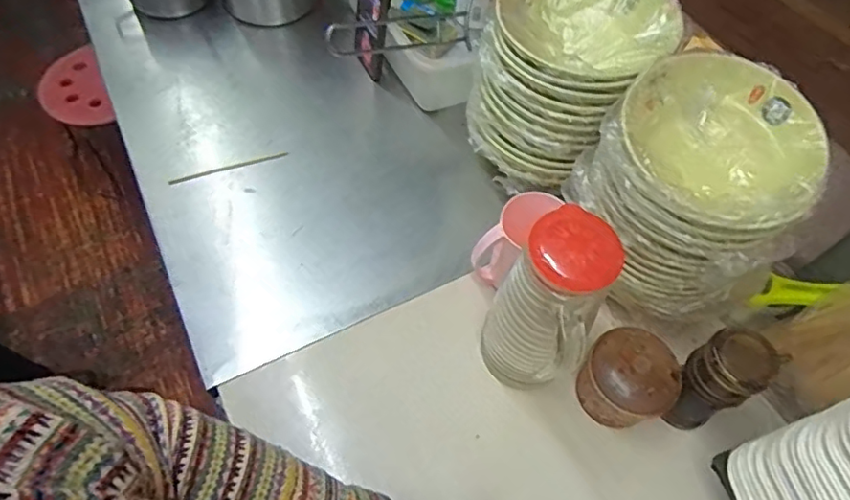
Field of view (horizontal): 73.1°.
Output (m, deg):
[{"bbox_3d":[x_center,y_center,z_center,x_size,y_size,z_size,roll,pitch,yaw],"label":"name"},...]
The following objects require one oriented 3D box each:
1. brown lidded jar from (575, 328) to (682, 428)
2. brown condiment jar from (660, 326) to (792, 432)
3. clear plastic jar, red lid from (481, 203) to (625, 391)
[{"bbox_3d":[0.206,0.128,0.582,0.090,0.104,0.084,1,60,-3],"label":"brown lidded jar"},{"bbox_3d":[0.271,0.130,0.555,0.060,0.152,0.059,1,60,-3],"label":"brown condiment jar"},{"bbox_3d":[0.104,0.063,0.532,0.088,0.213,0.102,26,62,12],"label":"clear plastic jar, red lid"}]

